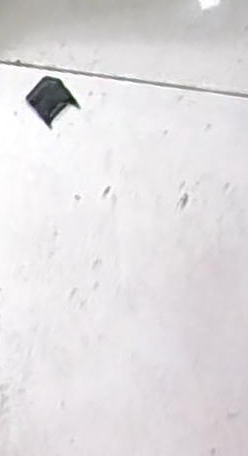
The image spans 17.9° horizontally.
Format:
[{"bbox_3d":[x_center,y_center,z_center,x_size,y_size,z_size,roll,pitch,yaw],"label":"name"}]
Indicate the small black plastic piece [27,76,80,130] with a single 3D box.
[{"bbox_3d":[-0.033,-0.058,0.354,0.017,0.004,0.019,-38,99,-4],"label":"small black plastic piece"}]

